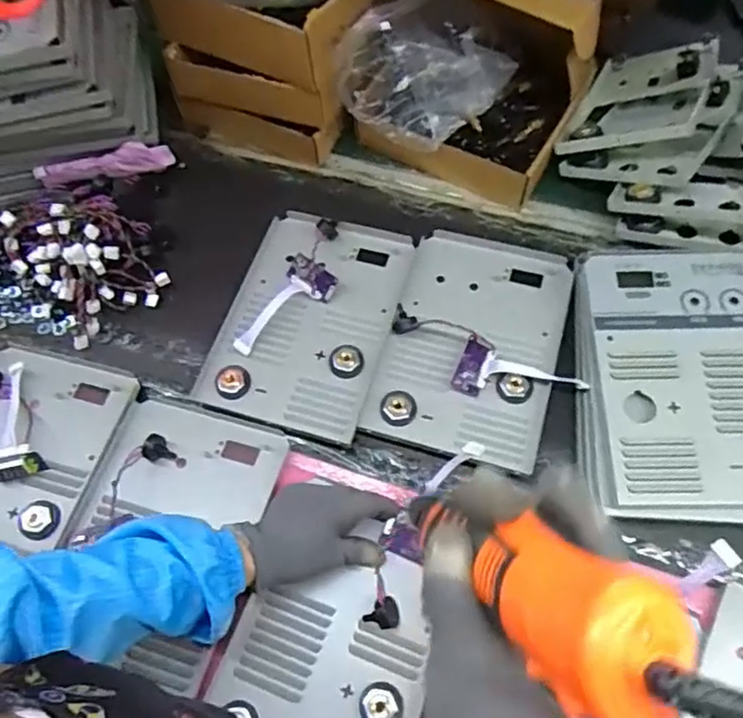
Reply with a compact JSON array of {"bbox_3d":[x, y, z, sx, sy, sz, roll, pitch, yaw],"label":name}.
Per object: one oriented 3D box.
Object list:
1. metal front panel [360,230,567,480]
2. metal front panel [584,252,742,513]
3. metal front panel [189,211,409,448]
[{"bbox_3d":[0.113,-0.025,0.724,0.183,0.020,0.274,14,68,9],"label":"metal front panel"},{"bbox_3d":[0.326,0.013,0.653,0.185,0.022,0.268,-2,65,3],"label":"metal front panel"},{"bbox_3d":[-0.071,-0.049,0.747,0.187,0.025,0.266,15,68,9],"label":"metal front panel"}]

